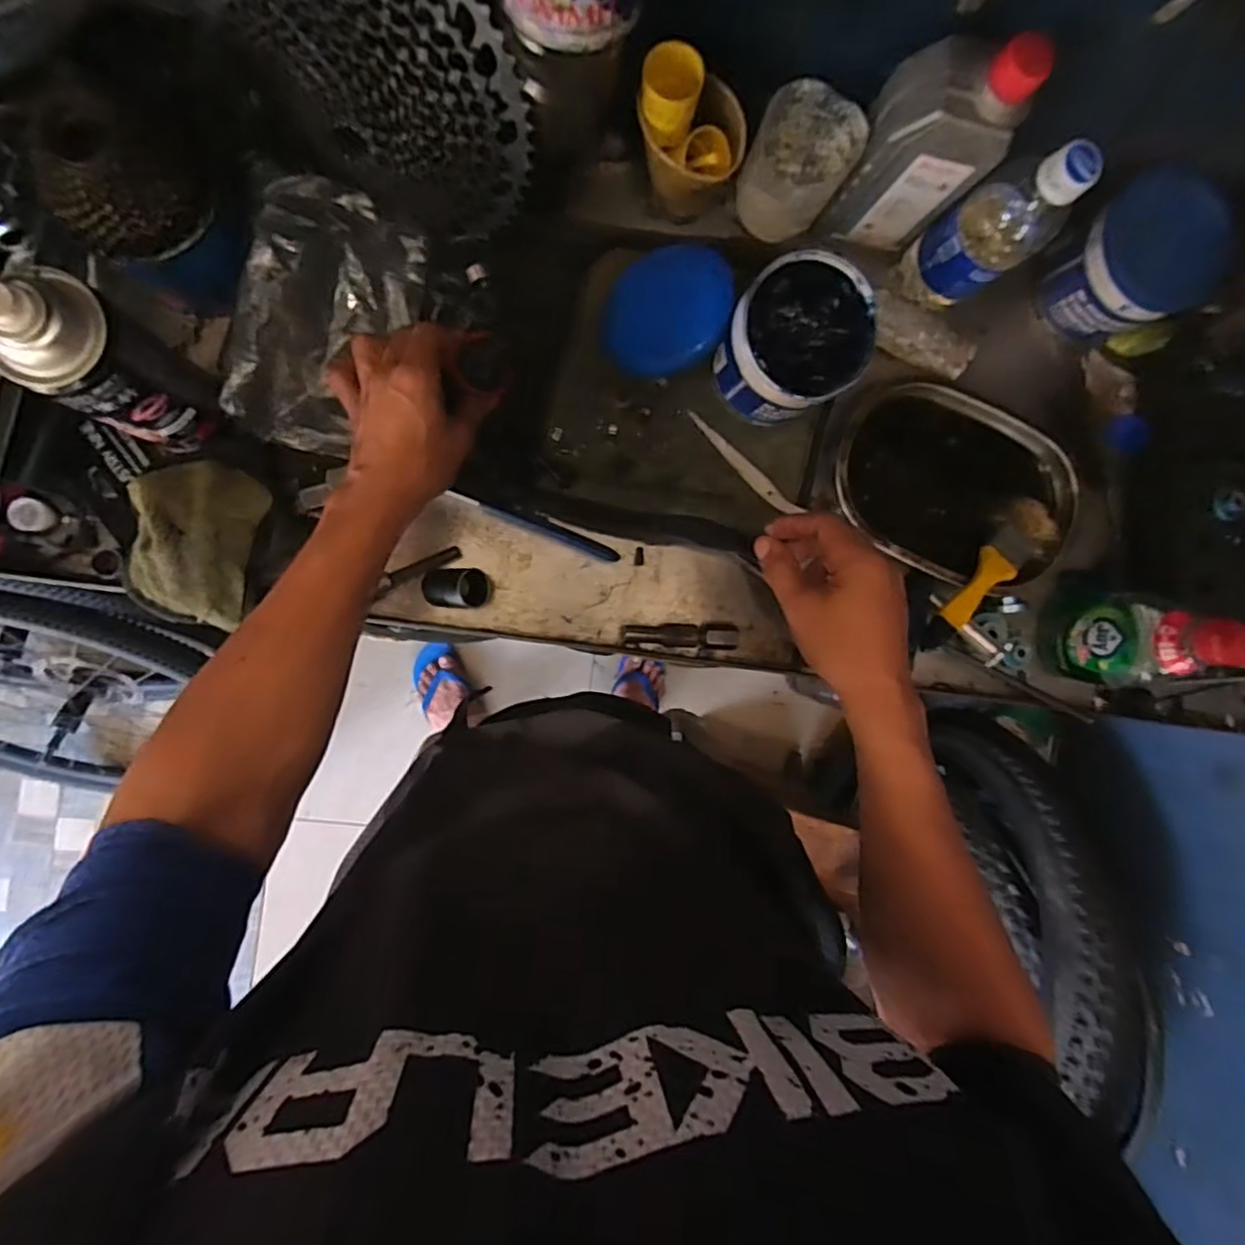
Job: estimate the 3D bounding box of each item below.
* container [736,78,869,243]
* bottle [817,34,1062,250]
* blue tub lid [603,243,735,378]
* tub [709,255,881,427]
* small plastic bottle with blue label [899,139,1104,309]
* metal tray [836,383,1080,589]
[{"bbox_3d":[0.126,-0.338,0.498,0.072,0.092,0.066,26,88,-7],"label":"container"},{"bbox_3d":[0.211,-0.331,0.461,0.081,0.164,0.056,15,90,-7],"label":"bottle"},{"bbox_3d":[0.036,-0.248,0.522,0.096,0.006,0.101,0,89,10],"label":"blue tub lid"},{"bbox_3d":[0.129,-0.211,0.497,0.098,0.076,0.102,0,92,-7],"label":"tub"},{"bbox_3d":[0.272,-0.288,0.486,0.054,0.161,0.065,-37,95,-4],"label":"small plastic bottle with blue label"},{"bbox_3d":[0.286,-0.115,0.573,0.219,0.034,0.151,23,89,-7],"label":"metal tray"}]

